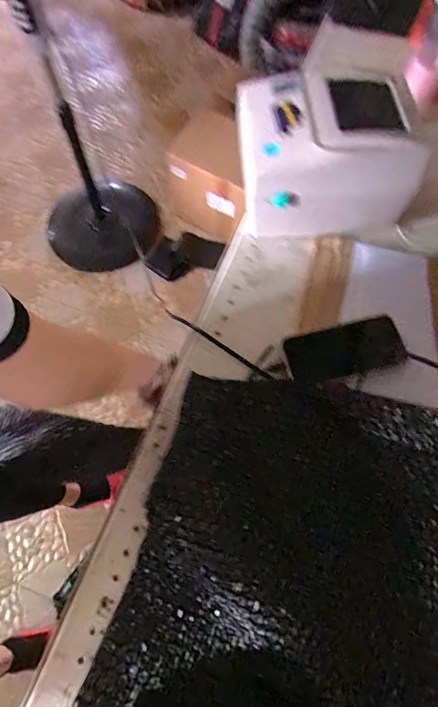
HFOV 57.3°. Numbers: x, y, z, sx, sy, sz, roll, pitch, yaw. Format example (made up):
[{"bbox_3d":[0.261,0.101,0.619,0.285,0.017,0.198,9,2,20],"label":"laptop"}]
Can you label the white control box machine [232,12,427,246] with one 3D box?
[{"bbox_3d":[0.141,-0.266,0.528,0.215,0.169,0.173,0,67,0],"label":"white control box machine"}]

